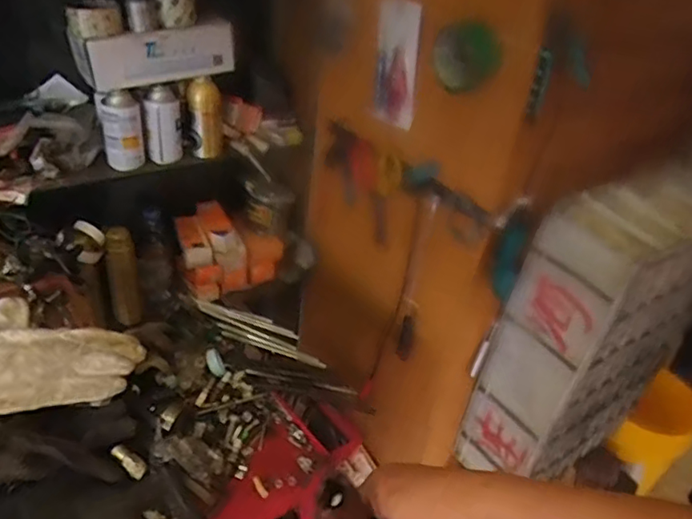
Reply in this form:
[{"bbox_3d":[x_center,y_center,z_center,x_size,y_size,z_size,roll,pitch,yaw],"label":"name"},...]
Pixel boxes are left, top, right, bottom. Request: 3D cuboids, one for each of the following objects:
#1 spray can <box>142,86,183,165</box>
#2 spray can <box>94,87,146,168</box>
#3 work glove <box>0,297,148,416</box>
[{"bbox_3d":[-0.325,-0.241,1.003,0.058,0.126,0.052,-3,36,-15],"label":"spray can"},{"bbox_3d":[-0.386,-0.224,0.965,0.068,0.124,0.062,-7,37,-20],"label":"spray can"},{"bbox_3d":[-0.406,0.131,0.771,0.237,0.070,0.210,-4,36,-16],"label":"work glove"}]

